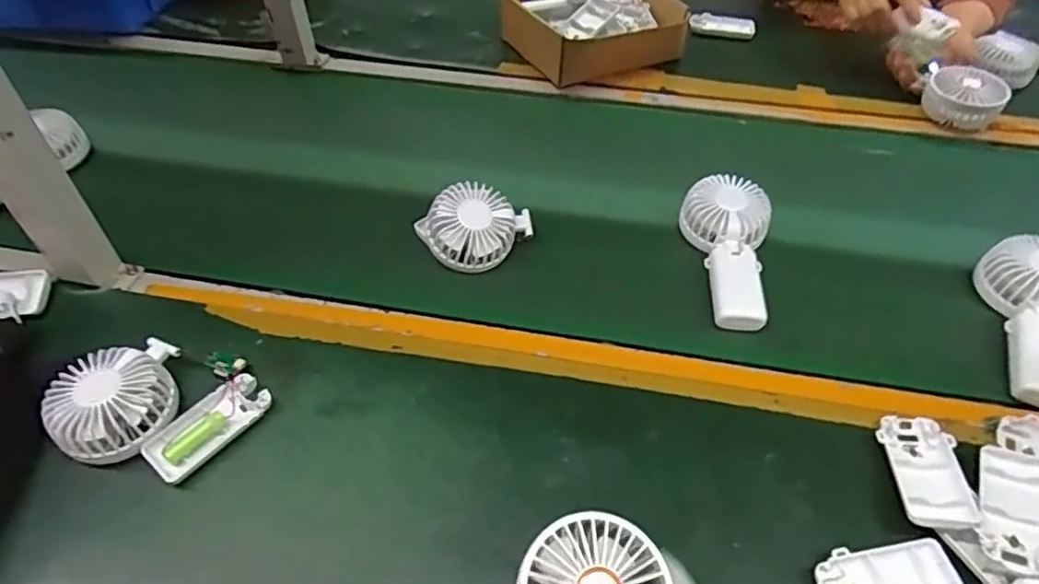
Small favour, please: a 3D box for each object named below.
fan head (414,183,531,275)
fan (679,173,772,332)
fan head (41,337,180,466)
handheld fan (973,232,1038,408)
[{"bbox_3d":[-0.042,-0.067,0.652,0.105,0.062,0.072,-18,50,-15],"label":"fan head"},{"bbox_3d":[0.204,-0.045,0.639,0.086,0.044,0.171,9,49,8],"label":"fan"},{"bbox_3d":[-0.320,0.083,0.511,0.089,0.039,0.092,-16,50,-14],"label":"fan head"},{"bbox_3d":[0.465,0.020,0.578,0.094,0.040,0.179,21,51,18],"label":"handheld fan"}]

